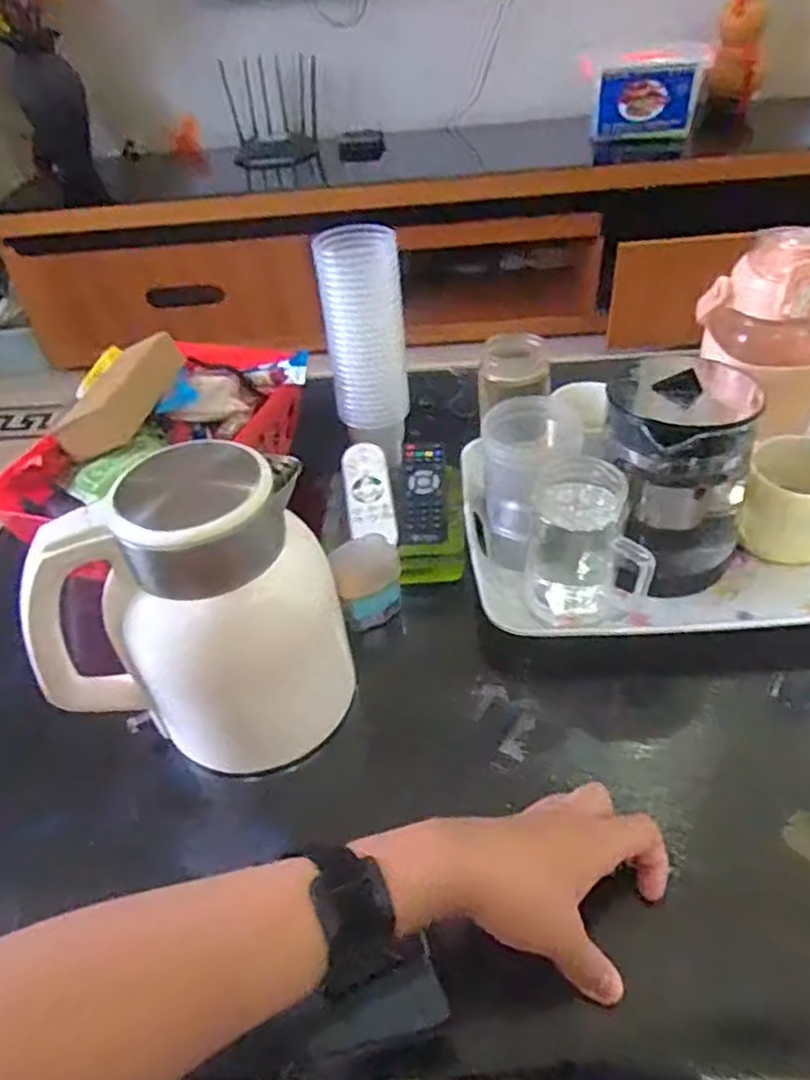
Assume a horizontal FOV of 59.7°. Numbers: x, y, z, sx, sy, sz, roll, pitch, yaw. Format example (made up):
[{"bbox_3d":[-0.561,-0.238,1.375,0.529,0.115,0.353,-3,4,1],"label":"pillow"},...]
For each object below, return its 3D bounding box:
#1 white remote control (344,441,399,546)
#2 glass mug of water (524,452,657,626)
[{"bbox_3d":[-0.037,-0.047,0.707,0.044,0.012,0.115,-10,63,-5],"label":"white remote control"},{"bbox_3d":[0.153,0.002,0.591,0.096,0.122,0.090,1,43,7],"label":"glass mug of water"}]

